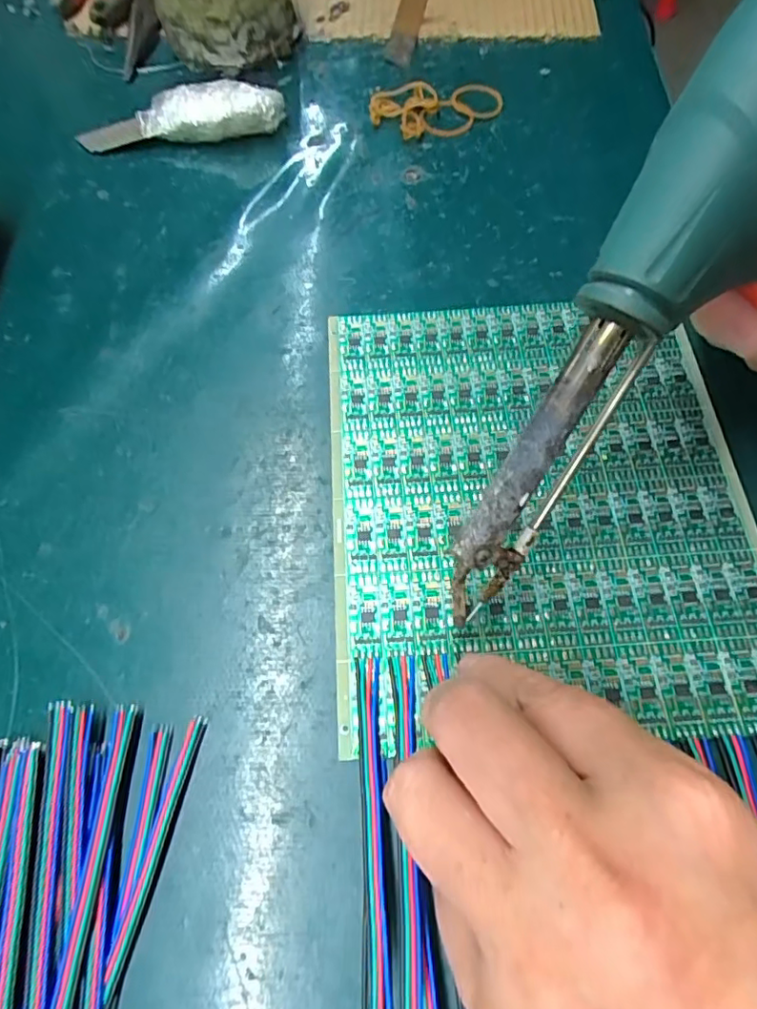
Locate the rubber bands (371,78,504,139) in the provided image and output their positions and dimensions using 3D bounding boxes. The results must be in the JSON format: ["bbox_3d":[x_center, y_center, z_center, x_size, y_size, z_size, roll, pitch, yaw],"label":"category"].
[{"bbox_3d":[0.035,-0.235,0.322,0.078,0.011,0.042,-13,66,-4],"label":"rubber bands"}]

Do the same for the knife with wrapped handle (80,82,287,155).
[{"bbox_3d":[-0.113,-0.221,0.310,0.117,0.023,0.021,-5,65,-1],"label":"knife with wrapped handle"}]

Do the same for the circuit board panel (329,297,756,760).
[{"bbox_3d":[0.063,-0.008,0.225,0.162,0.004,0.191,-4,65,0],"label":"circuit board panel"}]

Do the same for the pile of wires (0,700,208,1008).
[{"bbox_3d":[-0.105,0.120,0.165,0.069,0.014,0.111,7,66,4],"label":"pile of wires"}]

